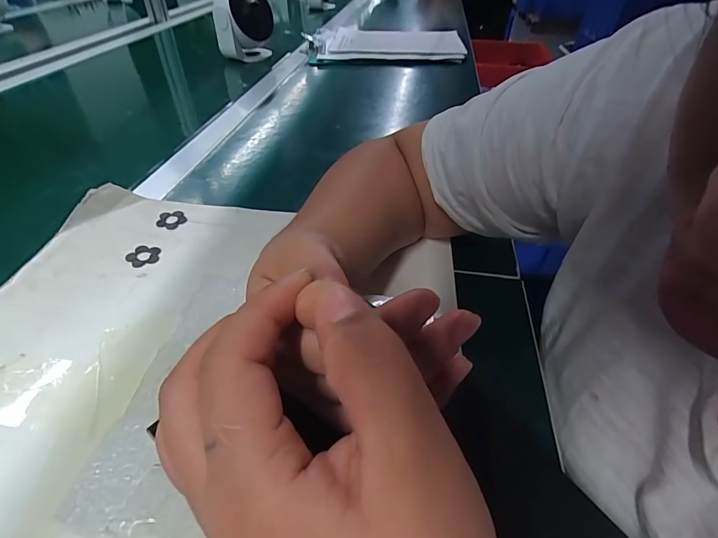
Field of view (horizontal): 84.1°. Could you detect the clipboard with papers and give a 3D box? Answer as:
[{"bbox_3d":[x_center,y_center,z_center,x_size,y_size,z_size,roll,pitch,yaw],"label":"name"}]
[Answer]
[{"bbox_3d":[0.054,-0.486,0.865,0.337,0.022,0.228,-2,47,-1],"label":"clipboard with papers"}]

